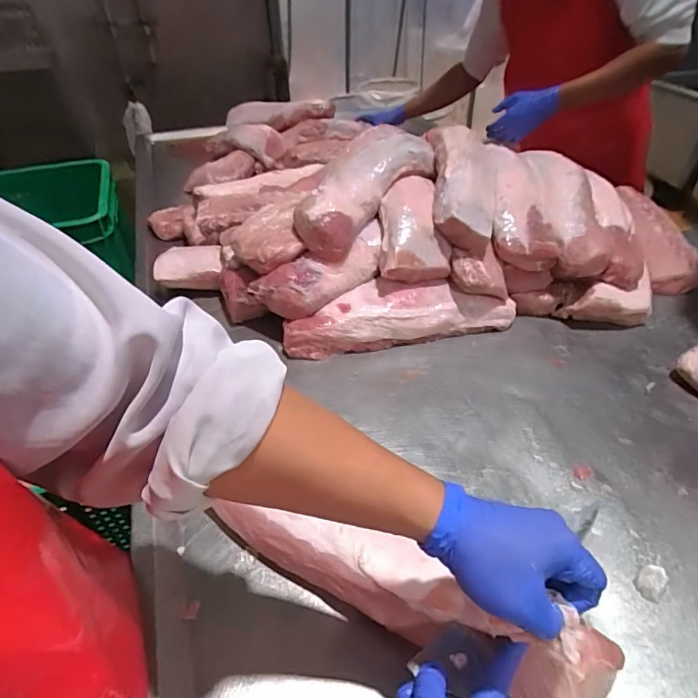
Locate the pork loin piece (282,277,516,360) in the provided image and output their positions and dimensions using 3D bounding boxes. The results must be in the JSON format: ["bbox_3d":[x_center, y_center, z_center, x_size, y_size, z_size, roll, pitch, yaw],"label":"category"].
[{"bbox_3d":[0.090,-0.068,0.877,0.421,0.079,0.094,-11,41,-10],"label":"pork loin piece"}]

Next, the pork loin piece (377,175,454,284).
[{"bbox_3d":[0.129,-0.251,0.920,0.134,0.081,0.278,2,56,4],"label":"pork loin piece"}]

